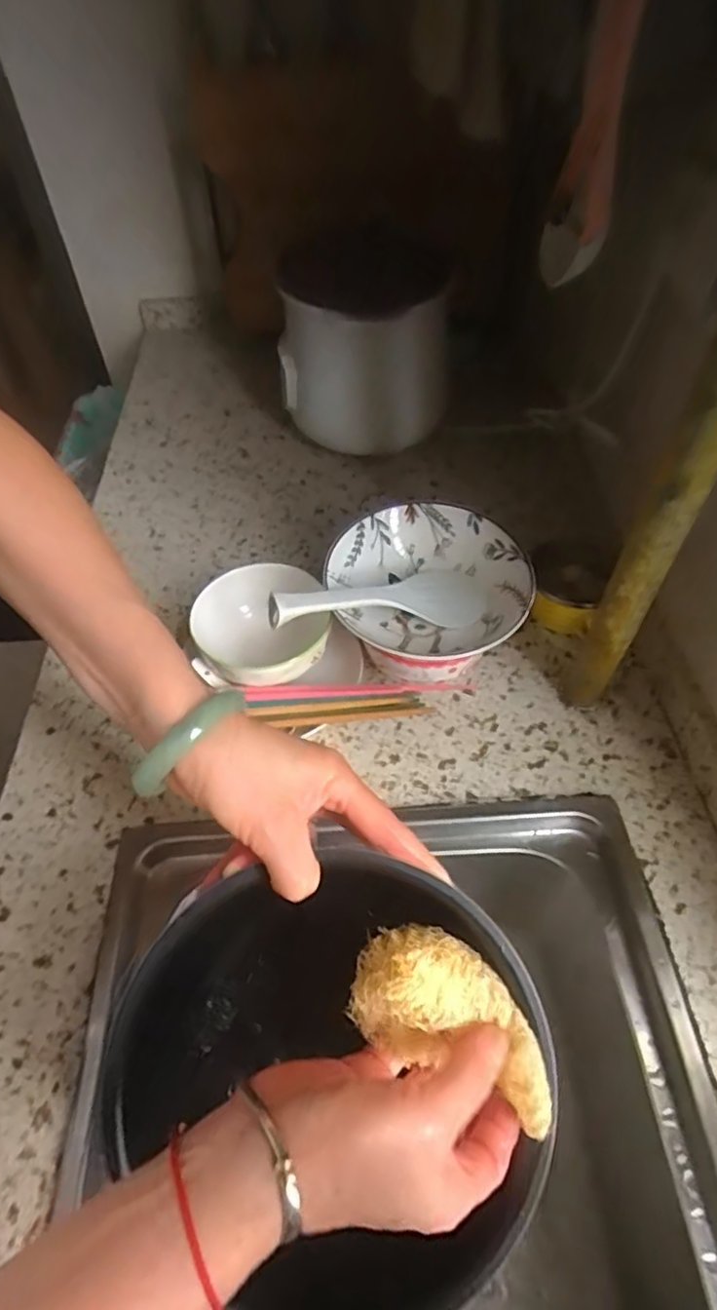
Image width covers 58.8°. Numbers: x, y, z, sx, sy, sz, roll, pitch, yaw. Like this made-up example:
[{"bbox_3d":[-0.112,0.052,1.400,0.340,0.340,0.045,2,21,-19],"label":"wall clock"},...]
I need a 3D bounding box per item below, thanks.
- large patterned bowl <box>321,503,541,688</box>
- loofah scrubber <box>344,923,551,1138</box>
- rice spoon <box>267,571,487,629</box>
[{"bbox_3d":[0.063,-0.054,0.570,0.172,0.073,0.152,19,57,15],"label":"large patterned bowl"},{"bbox_3d":[0.046,0.162,0.293,0.097,0.042,0.054,19,55,16],"label":"loofah scrubber"},{"bbox_3d":[0.019,-0.045,0.546,0.197,0.030,0.069,-5,49,-28],"label":"rice spoon"}]

